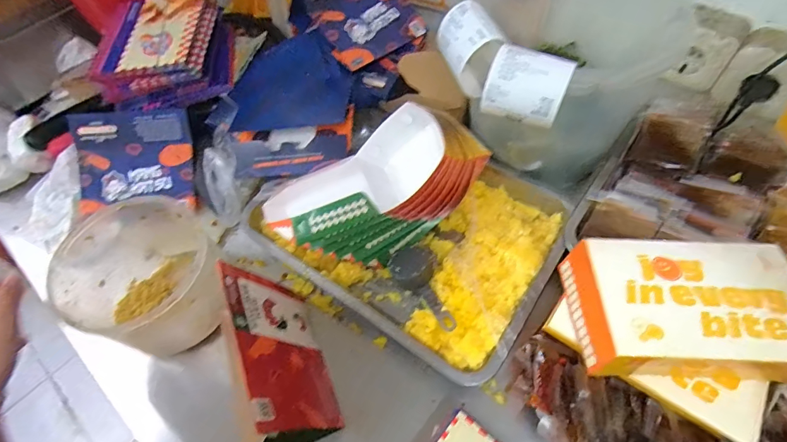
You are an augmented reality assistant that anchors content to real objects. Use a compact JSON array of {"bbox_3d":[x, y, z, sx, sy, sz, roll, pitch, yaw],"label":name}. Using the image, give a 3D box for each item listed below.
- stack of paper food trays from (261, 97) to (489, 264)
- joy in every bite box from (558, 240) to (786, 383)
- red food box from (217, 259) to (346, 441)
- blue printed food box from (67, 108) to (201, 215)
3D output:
[{"bbox_3d":[-0.024,-0.041,0.535,0.271,0.127,0.130,-26,60,-12],"label":"stack of paper food trays"},{"bbox_3d":[0.257,0.076,0.354,0.184,0.049,0.119,-1,58,3],"label":"joy in every bite box"},{"bbox_3d":[-0.134,0.144,0.434,0.102,0.159,0.176,-17,58,-7],"label":"red food box"},{"bbox_3d":[-0.388,-0.095,0.616,0.172,0.031,0.150,-2,90,3],"label":"blue printed food box"}]

